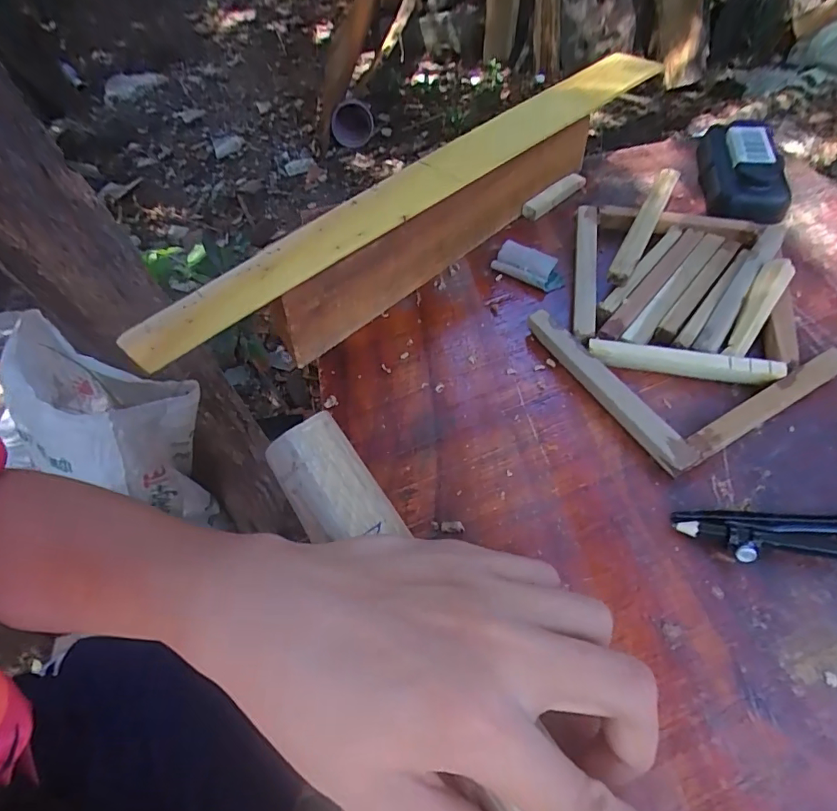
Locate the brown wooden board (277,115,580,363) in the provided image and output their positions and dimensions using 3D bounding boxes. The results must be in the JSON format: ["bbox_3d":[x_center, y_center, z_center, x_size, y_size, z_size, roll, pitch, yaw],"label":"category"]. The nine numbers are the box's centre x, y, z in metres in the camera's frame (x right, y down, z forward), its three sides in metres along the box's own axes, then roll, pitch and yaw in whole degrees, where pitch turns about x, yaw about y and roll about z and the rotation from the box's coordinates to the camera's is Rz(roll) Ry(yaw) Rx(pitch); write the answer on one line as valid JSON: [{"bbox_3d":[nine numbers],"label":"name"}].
[{"bbox_3d":[0.026,-0.122,0.344,0.282,0.057,0.014,-38,58,-22],"label":"brown wooden board"}]

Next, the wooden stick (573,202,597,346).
[{"bbox_3d":[0.111,-0.088,0.332,0.013,0.017,0.132,7,53,11],"label":"wooden stick"}]

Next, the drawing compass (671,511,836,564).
[{"bbox_3d":[0.173,0.059,0.222,0.108,0.012,0.025,1,52,6],"label":"drawing compass"}]

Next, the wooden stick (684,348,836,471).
[{"bbox_3d":[0.181,0.001,0.264,0.122,0.013,0.013,-27,55,-16],"label":"wooden stick"}]

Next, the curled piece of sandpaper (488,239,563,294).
[{"bbox_3d":[0.077,-0.095,0.345,0.049,0.011,0.026,34,62,27],"label":"curled piece of sandpaper"}]

